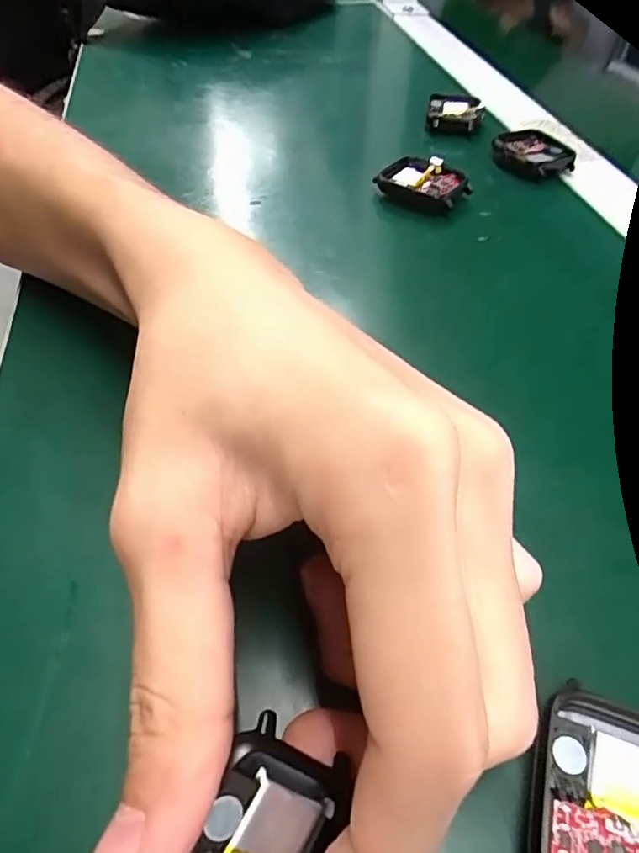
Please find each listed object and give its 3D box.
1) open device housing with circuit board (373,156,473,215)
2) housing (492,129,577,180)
[{"bbox_3d":[0.059,-0.135,0.294,0.045,0.011,0.040,36,57,25],"label":"open device housing with circuit board"},{"bbox_3d":[0.128,-0.166,0.321,0.040,0.008,0.048,-15,52,-15],"label":"housing"}]

